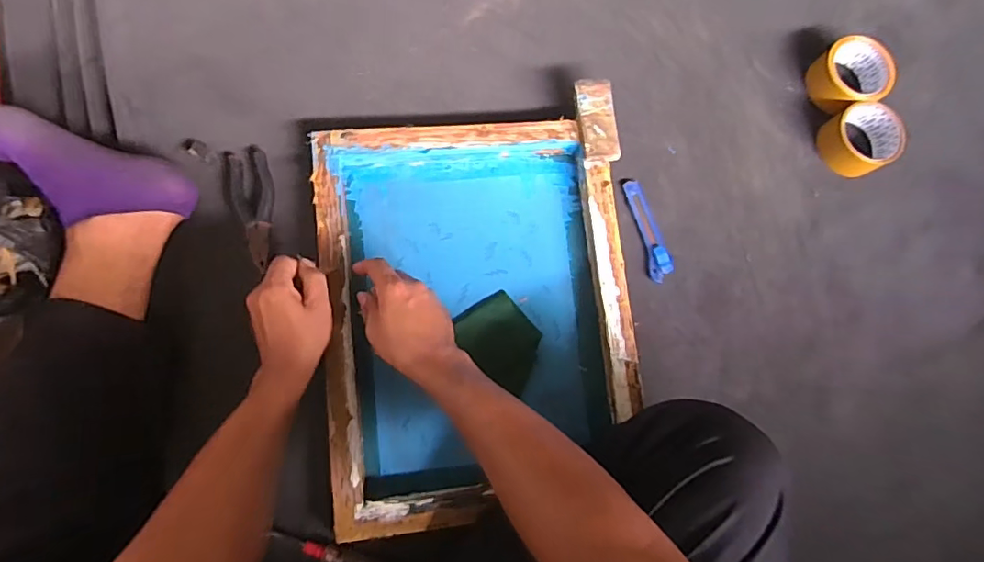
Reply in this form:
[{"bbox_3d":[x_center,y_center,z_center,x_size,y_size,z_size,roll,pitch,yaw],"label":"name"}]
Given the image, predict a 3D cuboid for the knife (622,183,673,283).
[{"bbox_3d":[0.204,-0.067,0.684,0.030,0.013,0.135,-12,82,-6],"label":"knife"}]

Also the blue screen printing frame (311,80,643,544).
[{"bbox_3d":[-0.012,0.029,0.617,0.353,0.043,0.449,-6,82,-6],"label":"blue screen printing frame"}]

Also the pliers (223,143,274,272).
[{"bbox_3d":[-0.283,-0.092,0.633,0.048,0.012,0.147,-17,83,-7],"label":"pliers"}]

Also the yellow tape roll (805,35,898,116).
[{"bbox_3d":[0.487,-0.279,0.718,0.107,0.051,0.097,-38,86,-9],"label":"yellow tape roll"}]

